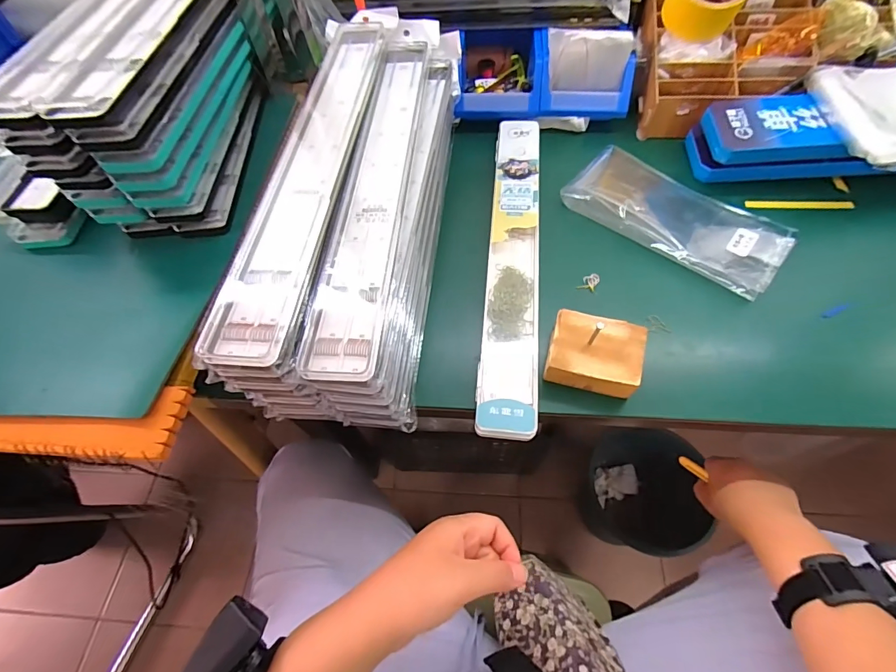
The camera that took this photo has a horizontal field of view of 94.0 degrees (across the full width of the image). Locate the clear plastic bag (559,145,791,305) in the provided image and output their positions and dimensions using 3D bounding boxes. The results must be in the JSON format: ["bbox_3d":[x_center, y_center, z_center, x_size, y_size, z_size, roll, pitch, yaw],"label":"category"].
[{"bbox_3d":[0.277,-0.153,0.511,0.248,0.030,0.129,38,69,22],"label":"clear plastic bag"}]

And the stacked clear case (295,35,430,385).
[{"bbox_3d":[-0.066,-0.164,0.422,0.061,0.019,0.459,2,60,5],"label":"stacked clear case"}]

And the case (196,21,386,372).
[{"bbox_3d":[-0.125,-0.176,0.403,0.062,0.017,0.446,4,60,6],"label":"case"}]

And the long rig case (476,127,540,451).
[{"bbox_3d":[0.078,-0.101,0.491,0.057,0.025,0.442,4,60,6],"label":"long rig case"}]

